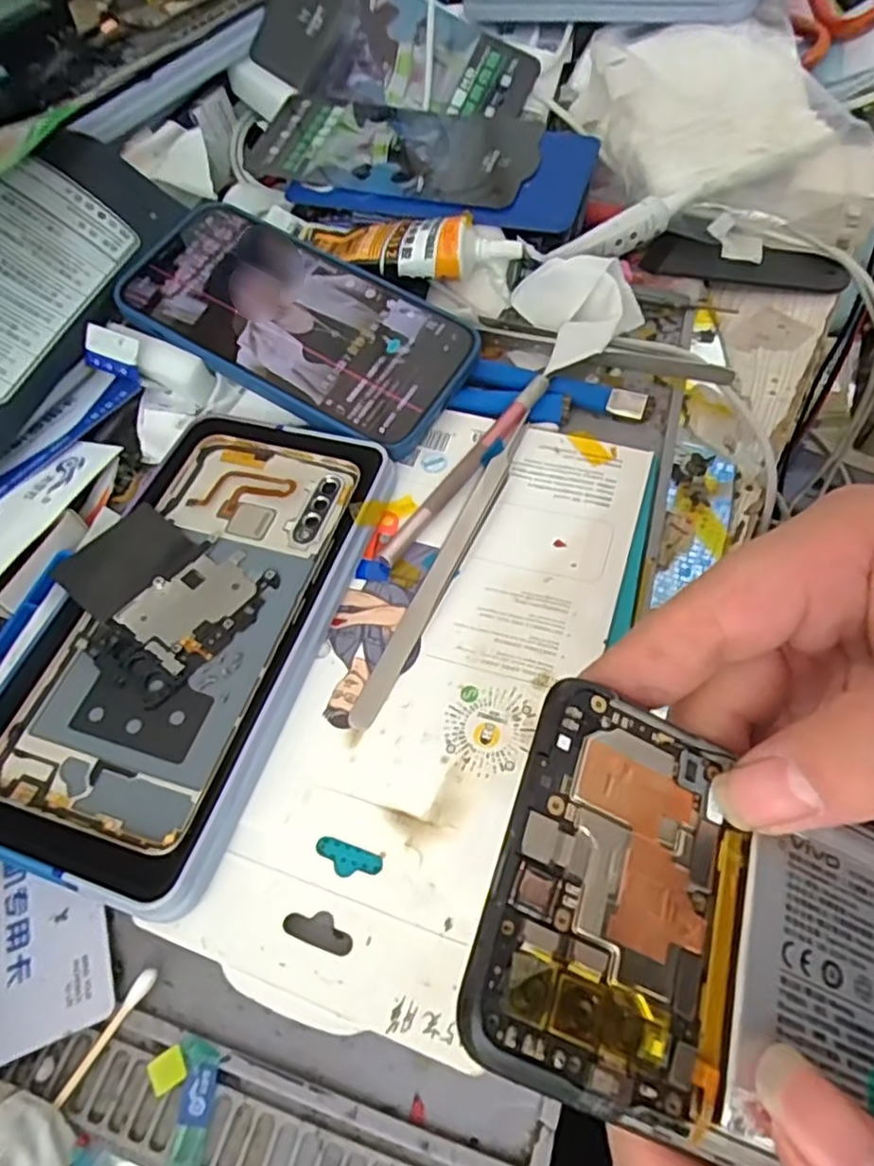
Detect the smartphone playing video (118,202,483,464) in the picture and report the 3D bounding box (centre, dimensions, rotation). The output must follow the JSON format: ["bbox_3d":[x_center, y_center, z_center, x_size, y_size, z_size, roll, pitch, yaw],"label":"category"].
[{"bbox_3d":[-0.067,-0.123,0.315,0.165,0.006,0.086,25,70,8],"label":"smartphone playing video"}]

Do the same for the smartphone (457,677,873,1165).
[{"bbox_3d":[0.083,0.080,0.136,0.155,0.004,0.070,24,60,-8],"label":"smartphone"}]

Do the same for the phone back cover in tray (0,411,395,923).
[{"bbox_3d":[-0.094,0.011,0.252,0.105,0.015,0.186,14,60,12],"label":"phone back cover in tray"}]

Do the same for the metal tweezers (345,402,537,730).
[{"bbox_3d":[0.006,-0.015,0.265,0.013,0.012,0.156,22,61,16],"label":"metal tweezers"}]

